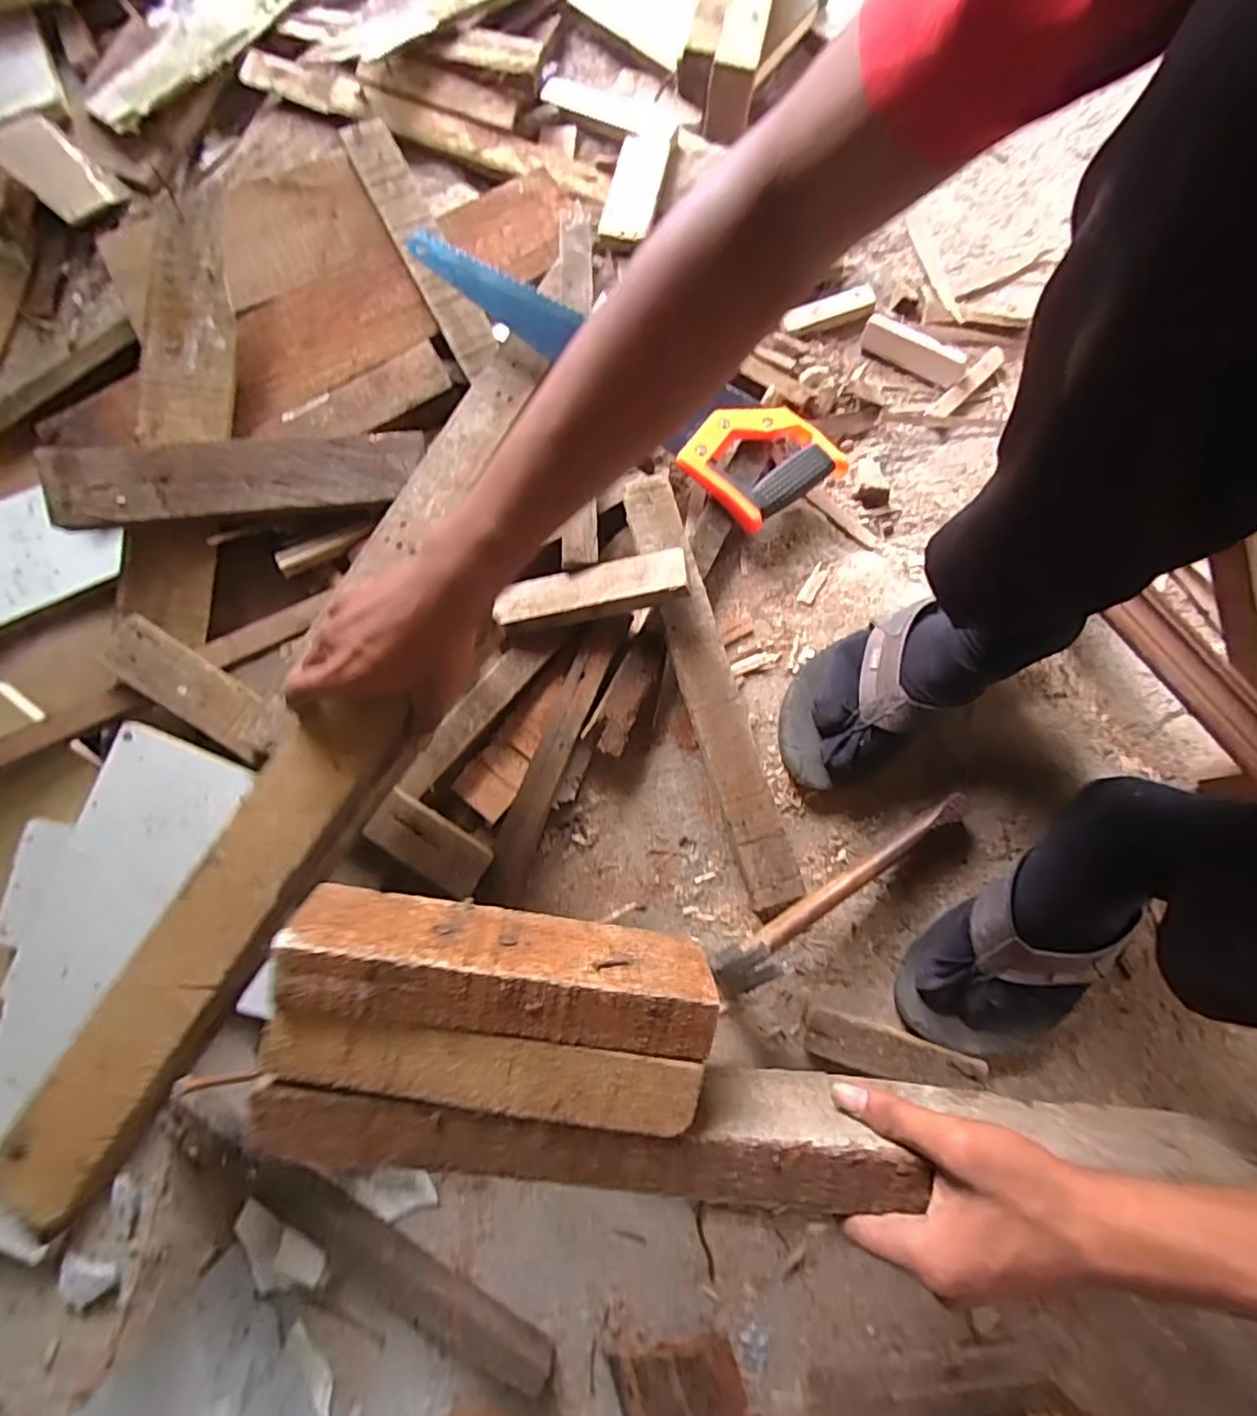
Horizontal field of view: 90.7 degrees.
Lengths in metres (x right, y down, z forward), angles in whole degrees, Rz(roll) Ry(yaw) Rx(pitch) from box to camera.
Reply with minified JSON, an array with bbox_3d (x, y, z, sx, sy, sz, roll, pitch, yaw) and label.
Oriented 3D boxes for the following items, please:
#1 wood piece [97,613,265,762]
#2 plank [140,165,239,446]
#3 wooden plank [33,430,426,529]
[{"bbox_3d":[-0.364,-0.017,0.516,0.163,0.023,0.049,32,81,9],"label":"wood piece"},{"bbox_3d":[-0.411,-0.372,0.576,0.083,0.015,0.256,-5,88,-1],"label":"plank"},{"bbox_3d":[-0.345,-0.206,0.551,0.311,0.018,0.068,-7,92,-11],"label":"wooden plank"}]

